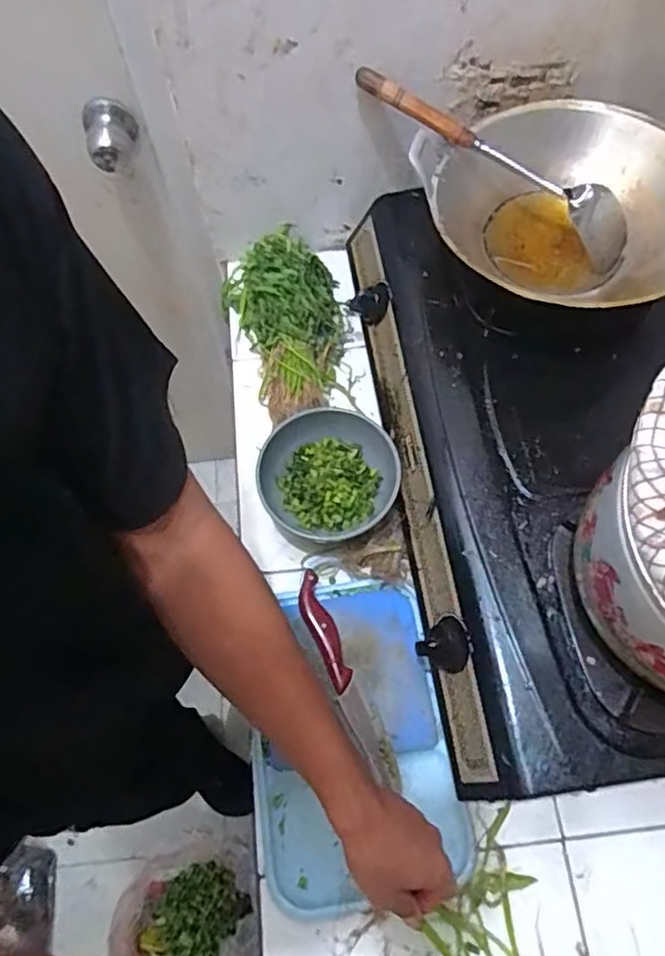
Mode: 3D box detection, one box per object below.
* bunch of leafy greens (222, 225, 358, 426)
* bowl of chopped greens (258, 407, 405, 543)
[{"bbox_3d":[-0.050,-0.199,0.811,0.136,0.098,0.258,-20,68,-7],"label":"bunch of leafy greens"},{"bbox_3d":[-0.003,-0.005,0.730,0.151,0.060,0.142,-1,67,2],"label":"bowl of chopped greens"}]

